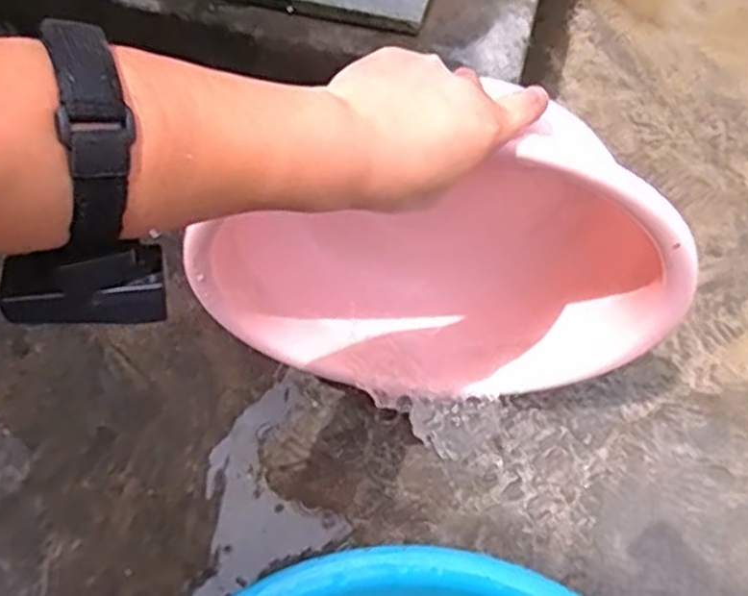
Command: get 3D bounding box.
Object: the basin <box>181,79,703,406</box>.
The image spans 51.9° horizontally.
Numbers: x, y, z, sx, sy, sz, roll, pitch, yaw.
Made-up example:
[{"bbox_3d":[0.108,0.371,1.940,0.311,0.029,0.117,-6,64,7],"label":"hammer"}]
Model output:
[{"bbox_3d":[0.046,-0.059,0.614,0.345,0.317,0.164,3,59,3],"label":"basin"}]

